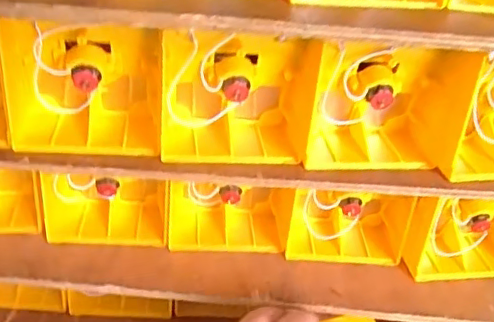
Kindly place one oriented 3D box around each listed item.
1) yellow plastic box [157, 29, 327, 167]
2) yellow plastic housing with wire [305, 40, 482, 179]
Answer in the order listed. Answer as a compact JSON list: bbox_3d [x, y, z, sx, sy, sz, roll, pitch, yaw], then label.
[{"bbox_3d":[-0.006,-0.040,0.338,0.087,0.064,0.059,0,32,-12],"label":"yellow plastic box"},{"bbox_3d":[0.081,-0.032,0.344,0.090,0.068,0.052,4,31,-4],"label":"yellow plastic housing with wire"}]

